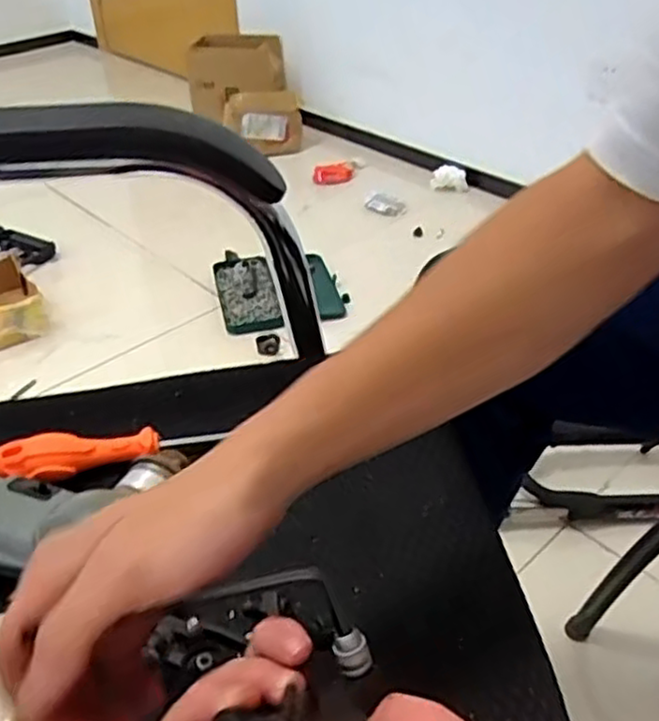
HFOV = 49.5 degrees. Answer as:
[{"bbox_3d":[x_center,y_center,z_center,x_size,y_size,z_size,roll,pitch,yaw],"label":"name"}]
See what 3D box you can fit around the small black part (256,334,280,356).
[{"bbox_3d":[-0.117,-0.032,1.370,0.044,0.034,0.034,-4,37,-2],"label":"small black part"}]

